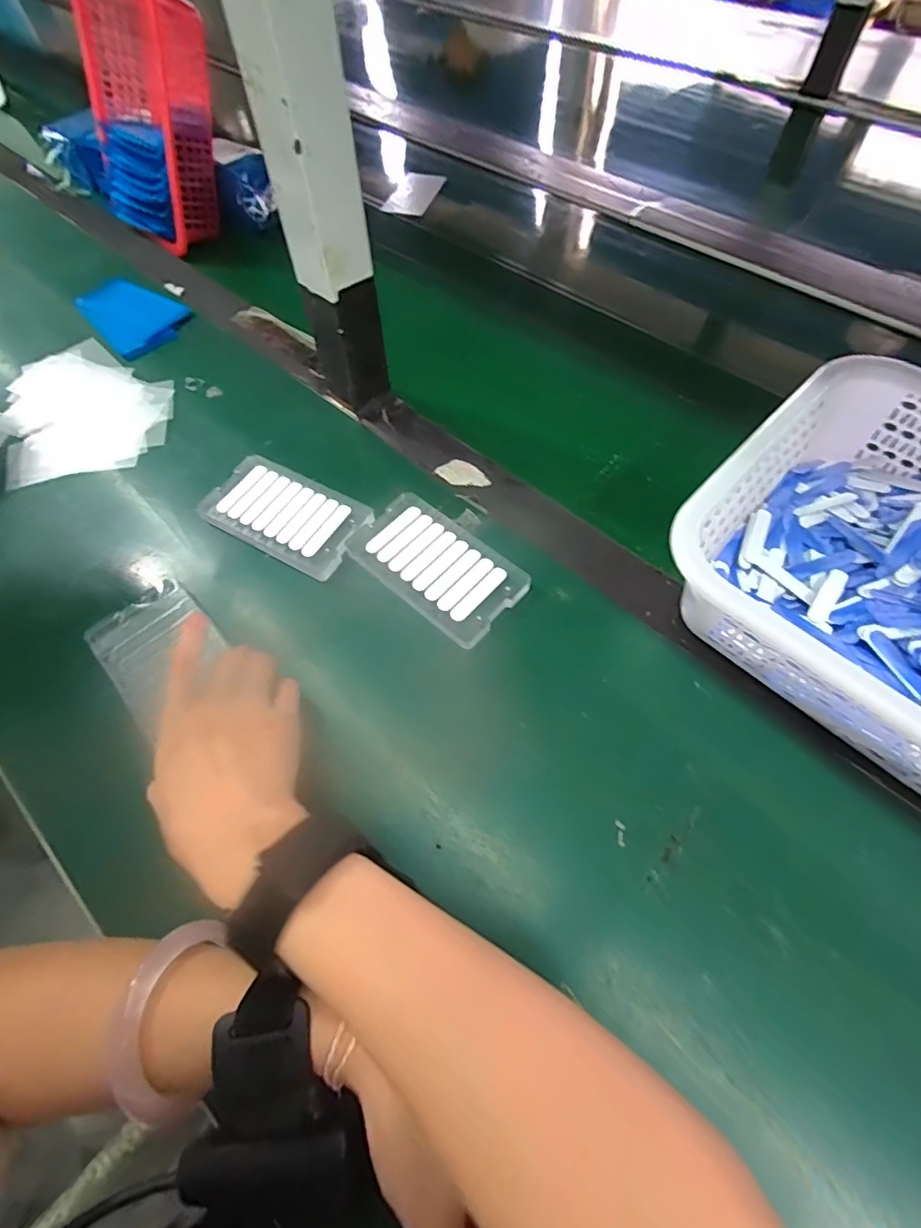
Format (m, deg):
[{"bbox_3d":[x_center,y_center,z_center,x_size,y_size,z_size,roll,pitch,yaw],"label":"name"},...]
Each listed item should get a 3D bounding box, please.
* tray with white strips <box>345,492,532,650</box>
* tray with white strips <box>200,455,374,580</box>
[{"bbox_3d":[-0.017,-0.036,0.364,0.072,0.011,0.121,-41,68,-20],"label":"tray with white strips"},{"bbox_3d":[-0.134,-0.077,0.394,0.124,0.016,0.069,26,64,14],"label":"tray with white strips"}]

